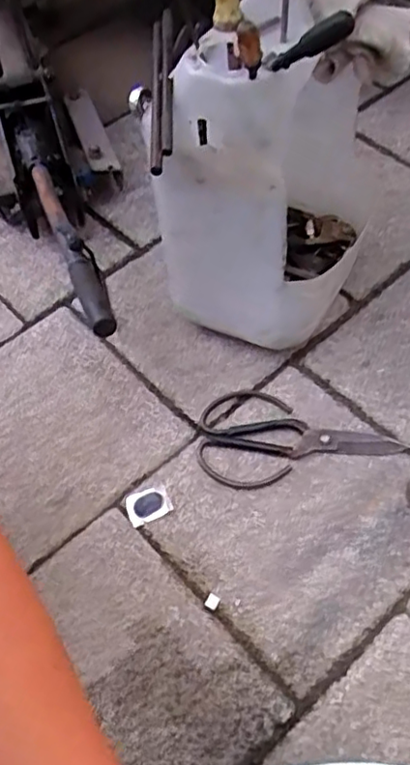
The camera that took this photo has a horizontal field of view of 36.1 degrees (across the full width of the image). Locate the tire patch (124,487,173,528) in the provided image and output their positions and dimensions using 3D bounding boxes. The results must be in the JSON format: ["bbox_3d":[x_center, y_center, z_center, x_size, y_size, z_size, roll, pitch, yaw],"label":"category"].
[{"bbox_3d":[-0.057,0.121,0.622,0.042,0.004,0.035,-30,64,-4],"label":"tire patch"}]

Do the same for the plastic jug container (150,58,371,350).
[{"bbox_3d":[0.051,-0.186,0.593,0.190,0.273,0.167,16,60,13],"label":"plastic jug container"}]

